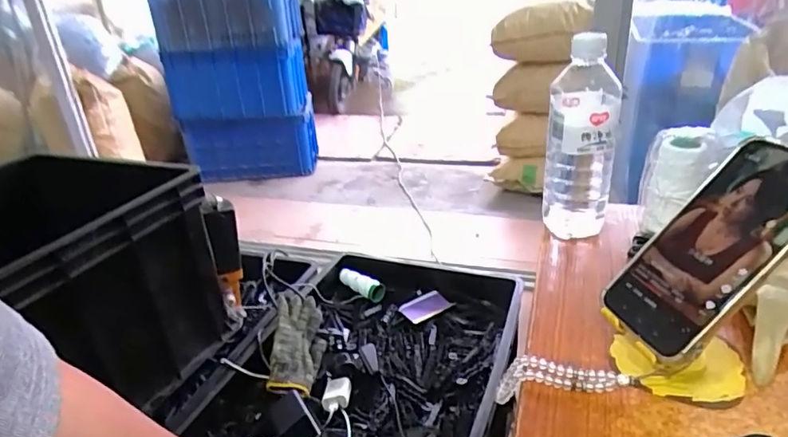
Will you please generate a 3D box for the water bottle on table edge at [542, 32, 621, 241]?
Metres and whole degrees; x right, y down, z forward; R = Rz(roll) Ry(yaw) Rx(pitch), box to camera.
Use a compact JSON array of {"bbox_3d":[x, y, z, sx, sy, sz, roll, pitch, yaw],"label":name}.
[{"bbox_3d":[0.197,-0.077,0.549,0.069,0.216,0.056,6,29,19],"label":"water bottle on table edge"}]

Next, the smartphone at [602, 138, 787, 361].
[{"bbox_3d":[0.227,0.019,0.367,0.166,0.011,0.079,-51,29,9],"label":"smartphone"}]

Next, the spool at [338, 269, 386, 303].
[{"bbox_3d":[-0.066,0.139,1.095,0.037,0.033,0.118,-26,33,-34],"label":"spool"}]

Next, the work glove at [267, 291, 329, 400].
[{"bbox_3d":[-0.169,0.218,0.898,0.044,0.102,0.198,-36,34,21],"label":"work glove"}]

